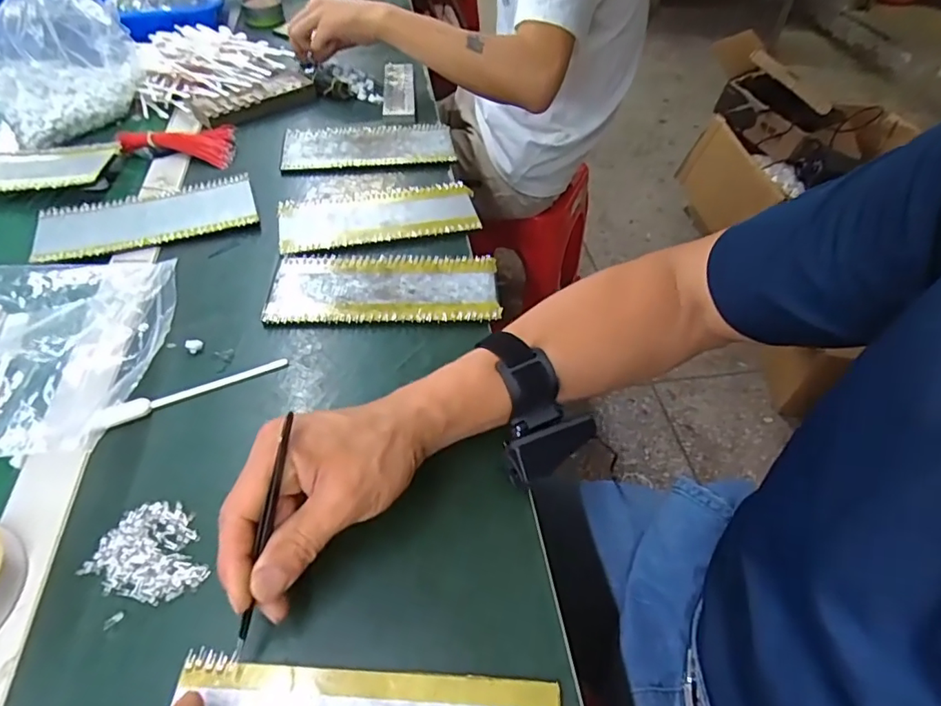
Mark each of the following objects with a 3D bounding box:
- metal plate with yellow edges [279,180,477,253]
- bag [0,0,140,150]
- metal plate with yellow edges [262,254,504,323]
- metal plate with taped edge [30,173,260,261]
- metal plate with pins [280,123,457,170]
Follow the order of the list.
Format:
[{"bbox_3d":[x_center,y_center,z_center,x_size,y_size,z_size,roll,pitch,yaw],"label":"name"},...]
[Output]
[{"bbox_3d":[-0.096,-0.145,0.562,0.201,0.007,0.084,-8,50,-10],"label":"metal plate with yellow edges"},{"bbox_3d":[-0.487,-0.356,0.623,0.164,0.136,0.124,-32,58,-27],"label":"bag"},{"bbox_3d":[-0.077,-0.062,0.491,0.202,0.004,0.085,0,49,-3],"label":"metal plate with yellow edges"},{"bbox_3d":[-0.325,-0.139,0.543,0.201,0.006,0.087,-14,51,-15],"label":"metal plate with taped edge"},{"bbox_3d":[-0.124,-0.254,0.653,0.202,0.012,0.086,-5,49,-7],"label":"metal plate with pins"}]

